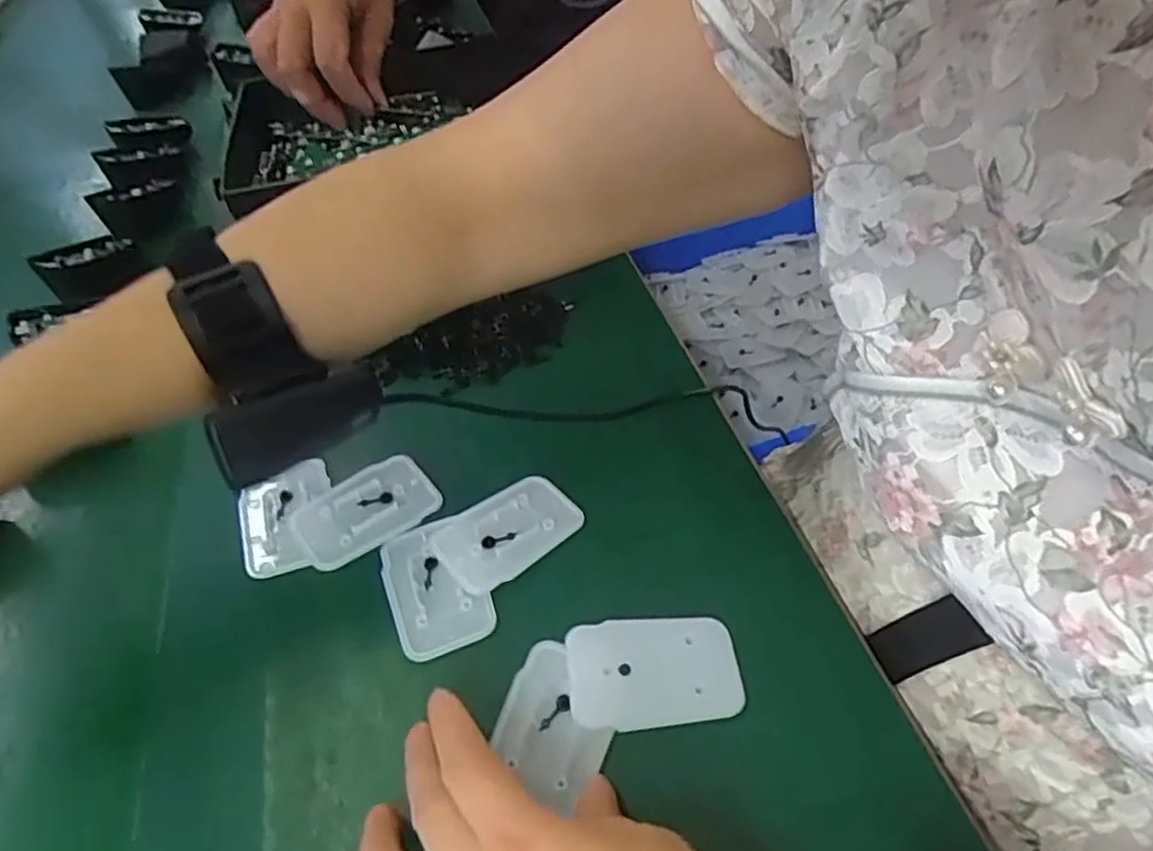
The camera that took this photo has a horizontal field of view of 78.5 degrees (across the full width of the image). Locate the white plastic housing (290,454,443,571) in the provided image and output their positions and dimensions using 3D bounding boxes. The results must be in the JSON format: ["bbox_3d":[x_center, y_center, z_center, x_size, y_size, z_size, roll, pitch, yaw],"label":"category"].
[{"bbox_3d":[-0.107,0.040,0.356,0.068,0.006,0.043,-31,51,-19],"label":"white plastic housing"}]

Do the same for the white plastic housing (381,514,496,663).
[{"bbox_3d":[-0.067,0.074,0.328,0.041,0.008,0.068,-23,49,-12],"label":"white plastic housing"}]

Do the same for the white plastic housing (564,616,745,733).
[{"bbox_3d":[0.032,0.100,0.289,0.068,0.008,0.044,-9,47,1],"label":"white plastic housing"}]

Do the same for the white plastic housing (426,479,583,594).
[{"bbox_3d":[-0.033,0.051,0.341,0.067,0.009,0.046,-31,51,-18],"label":"white plastic housing"}]

